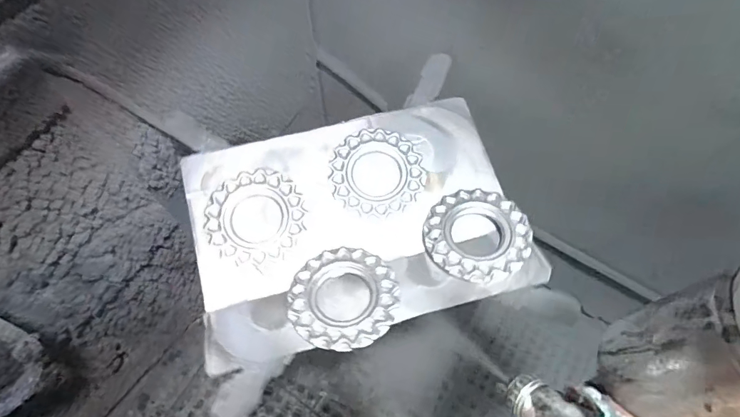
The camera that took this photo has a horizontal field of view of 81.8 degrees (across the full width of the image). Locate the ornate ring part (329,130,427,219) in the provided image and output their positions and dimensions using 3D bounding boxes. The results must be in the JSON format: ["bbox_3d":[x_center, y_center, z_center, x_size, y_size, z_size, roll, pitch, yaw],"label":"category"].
[{"bbox_3d":[0.014,-0.062,0.726,0.155,0.021,0.150,-2,63,-2],"label":"ornate ring part"}]

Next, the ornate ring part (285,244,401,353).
[{"bbox_3d":[-0.039,0.127,0.628,0.157,0.025,0.156,0,63,0],"label":"ornate ring part"}]

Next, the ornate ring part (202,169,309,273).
[{"bbox_3d":[-0.183,0.013,0.690,0.154,0.022,0.149,0,63,0],"label":"ornate ring part"}]

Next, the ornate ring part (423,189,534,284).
[{"bbox_3d":[0.170,0.039,0.674,0.157,0.018,0.161,0,63,0],"label":"ornate ring part"}]

